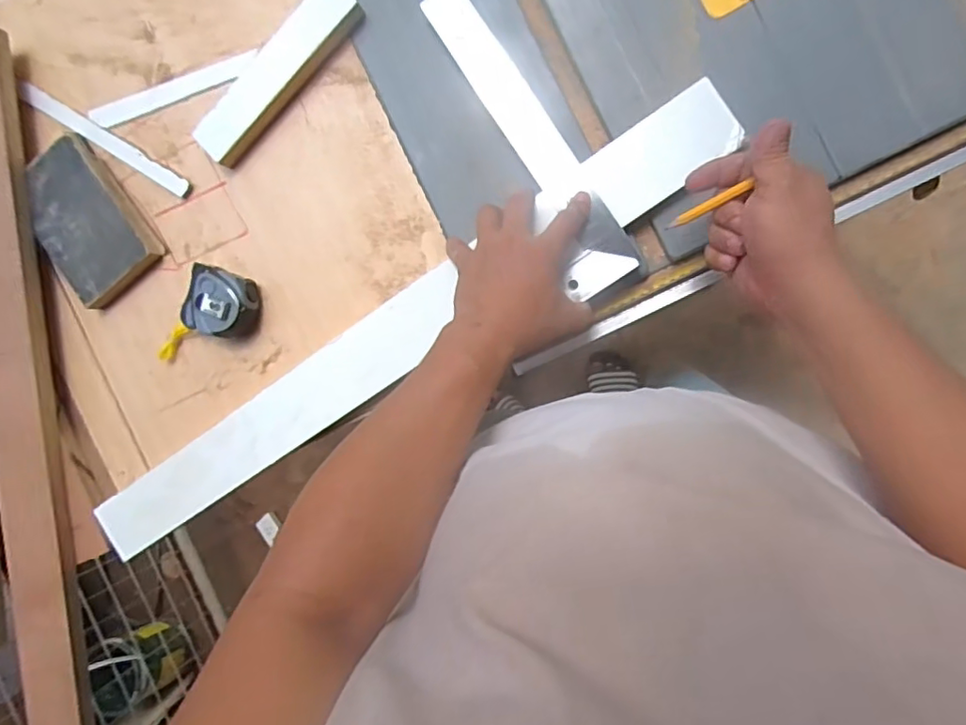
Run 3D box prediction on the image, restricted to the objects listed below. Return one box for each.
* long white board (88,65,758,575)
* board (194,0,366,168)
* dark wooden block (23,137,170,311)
[{"bbox_3d":[-0.092,-0.016,0.539,0.722,0.013,0.061,-34,88,10],"label":"long white board"},{"bbox_3d":[-0.195,-0.273,0.544,0.194,0.022,0.050,-44,86,9],"label":"board"},{"bbox_3d":[-0.408,-0.142,0.584,0.104,0.030,0.160,-38,87,9],"label":"dark wooden block"}]

